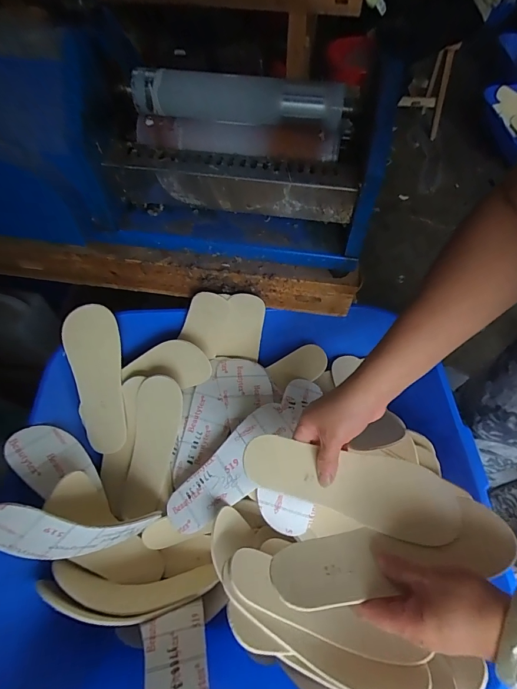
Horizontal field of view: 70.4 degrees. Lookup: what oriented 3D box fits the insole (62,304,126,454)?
[{"bbox_3d":[-0.249,0.054,0.569,0.071,0.031,0.226,-5,102,-7],"label":"insole"}]

